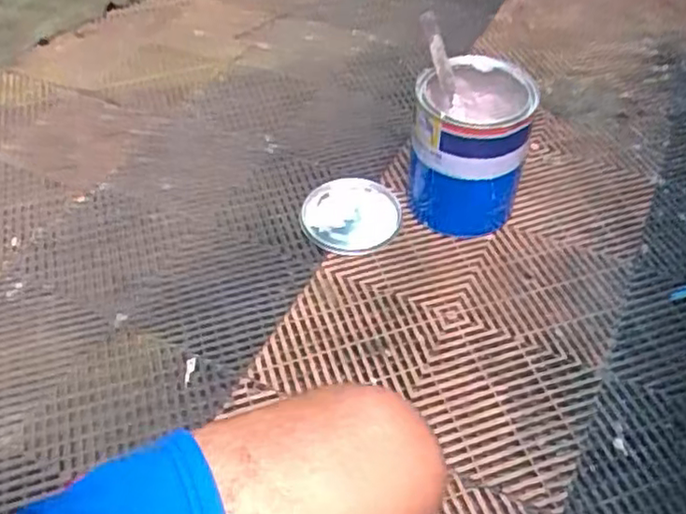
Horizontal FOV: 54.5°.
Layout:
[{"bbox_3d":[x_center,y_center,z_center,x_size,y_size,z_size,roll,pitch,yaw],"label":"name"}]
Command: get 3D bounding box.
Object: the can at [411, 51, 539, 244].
[{"bbox_3d":[0.179,-0.157,0.966,0.152,0.220,0.149,-1,49,2],"label":"can"}]

